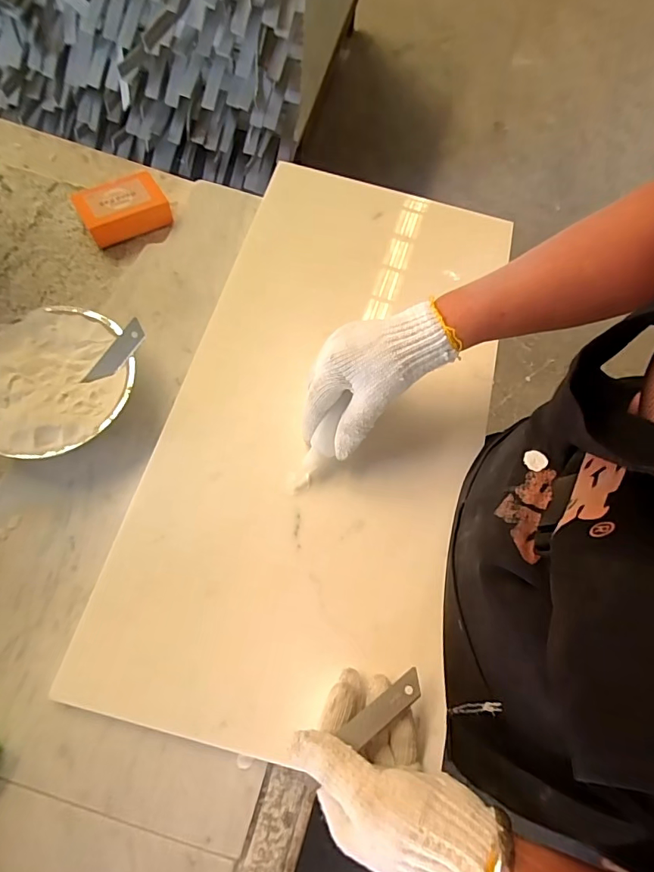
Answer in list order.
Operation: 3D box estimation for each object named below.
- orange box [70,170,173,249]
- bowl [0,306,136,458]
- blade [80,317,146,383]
[{"bbox_3d":[-0.233,-0.262,0.505,0.095,0.037,0.065,-25,73,-11],"label":"orange box"},{"bbox_3d":[-0.253,-0.045,0.411,0.142,0.047,0.144,2,67,-5],"label":"bowl"},{"bbox_3d":[-0.195,-0.075,0.406,0.075,0.009,0.026,-41,74,10],"label":"blade"}]

